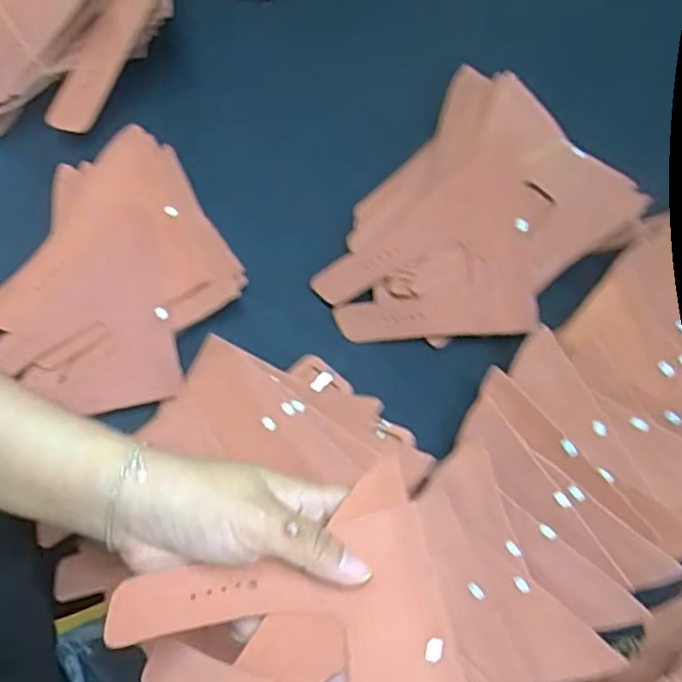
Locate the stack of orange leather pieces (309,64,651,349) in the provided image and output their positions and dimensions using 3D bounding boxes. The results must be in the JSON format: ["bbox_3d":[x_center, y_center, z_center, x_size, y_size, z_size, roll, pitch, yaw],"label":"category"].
[{"bbox_3d":[0.092,-0.091,0.520,0.230,0.049,0.191,-44,79,-9],"label":"stack of orange leather pieces"}]

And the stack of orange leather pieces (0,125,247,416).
[{"bbox_3d":[-0.173,-0.056,0.532,0.171,0.015,0.220,22,77,7],"label":"stack of orange leather pieces"}]

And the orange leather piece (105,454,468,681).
[{"bbox_3d":[-0.019,0.164,0.313,0.148,0.046,0.157,-17,76,-2],"label":"orange leather piece"}]

